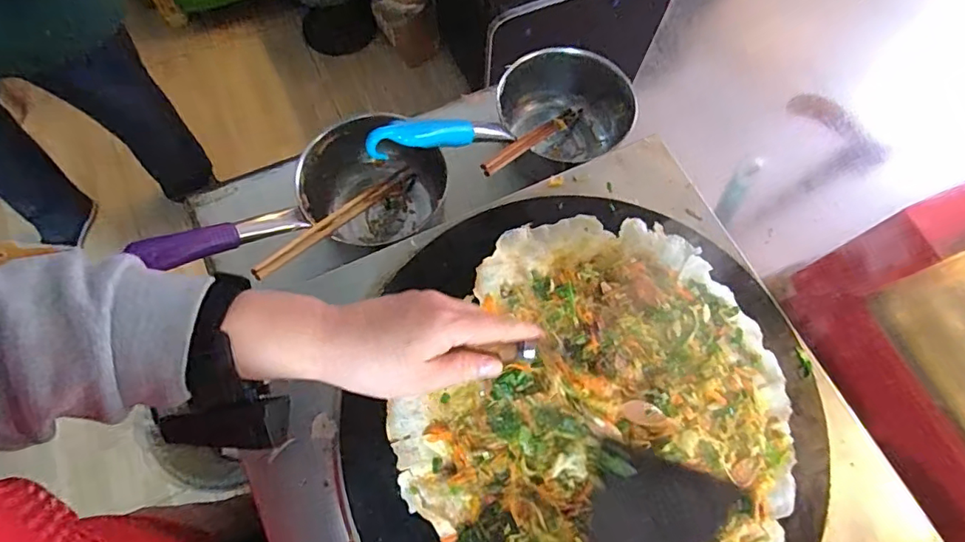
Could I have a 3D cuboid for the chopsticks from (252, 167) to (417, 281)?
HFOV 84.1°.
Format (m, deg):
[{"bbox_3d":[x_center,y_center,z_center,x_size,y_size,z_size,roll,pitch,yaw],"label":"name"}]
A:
[{"bbox_3d":[-0.150,-0.059,0.577,0.022,0.022,0.245,29,41,12],"label":"chopsticks"}]

